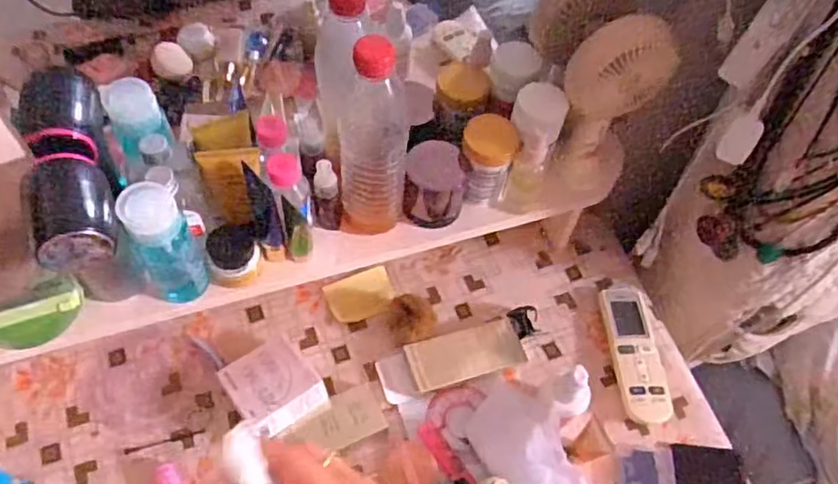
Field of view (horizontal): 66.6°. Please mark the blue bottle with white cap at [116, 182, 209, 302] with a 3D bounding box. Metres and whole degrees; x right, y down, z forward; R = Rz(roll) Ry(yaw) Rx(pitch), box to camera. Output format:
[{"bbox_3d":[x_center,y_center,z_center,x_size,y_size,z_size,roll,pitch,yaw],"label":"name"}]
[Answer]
[{"bbox_3d":[-0.223,0.004,0.559,0.052,0.133,0.046,-28,65,-20],"label":"blue bottle with white cap"}]

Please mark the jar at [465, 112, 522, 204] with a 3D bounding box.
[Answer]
[{"bbox_3d":[0.070,-0.082,0.655,0.052,0.088,0.047,5,58,-2],"label":"jar"}]

